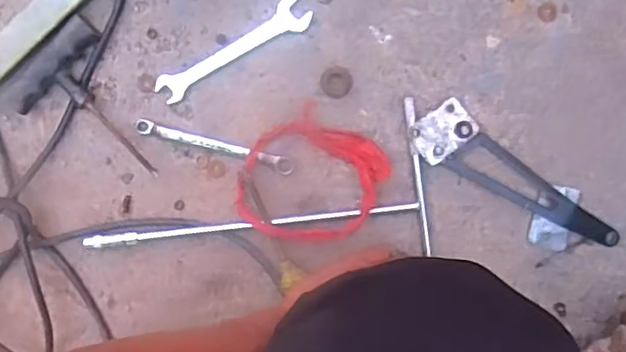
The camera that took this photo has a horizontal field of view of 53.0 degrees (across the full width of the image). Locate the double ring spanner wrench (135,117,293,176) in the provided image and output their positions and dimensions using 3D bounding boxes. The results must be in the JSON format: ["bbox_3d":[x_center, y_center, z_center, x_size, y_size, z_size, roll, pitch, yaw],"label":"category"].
[{"bbox_3d":[-0.084,-0.025,0.531,0.138,0.009,0.014,15,99,2],"label":"double ring spanner wrench"}]

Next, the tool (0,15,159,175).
[{"bbox_3d":[-0.188,-0.052,0.530,0.095,0.026,0.134,-36,94,8],"label":"tool"}]

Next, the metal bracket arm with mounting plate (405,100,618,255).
[{"bbox_3d":[0.165,0.008,0.512,0.185,0.013,0.051,36,99,-2],"label":"metal bracket arm with mounting plate"}]

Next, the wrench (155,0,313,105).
[{"bbox_3d":[-0.066,-0.103,0.521,0.139,0.005,0.027,-30,95,8],"label":"wrench"}]

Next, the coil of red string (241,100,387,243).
[{"bbox_3d":[-0.002,0.006,0.525,0.111,0.015,0.113,1,98,4],"label":"coil of red string"}]

